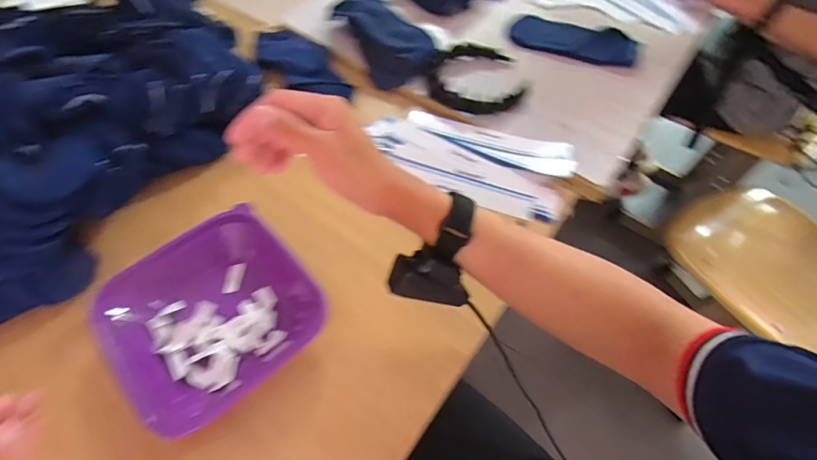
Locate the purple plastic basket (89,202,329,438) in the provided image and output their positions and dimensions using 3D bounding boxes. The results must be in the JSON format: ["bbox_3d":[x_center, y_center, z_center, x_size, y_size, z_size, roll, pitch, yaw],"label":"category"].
[{"bbox_3d":[-0.193,0.079,0.404,0.182,0.045,0.181,-38,66,-21],"label":"purple plastic basket"}]

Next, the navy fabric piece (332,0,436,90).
[{"bbox_3d":[-0.035,-0.311,0.635,0.109,0.042,0.199,-28,66,-19],"label":"navy fabric piece"}]

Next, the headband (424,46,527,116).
[{"bbox_3d":[0.096,-0.224,0.603,0.140,0.029,0.138,0,58,0],"label":"headband"}]

